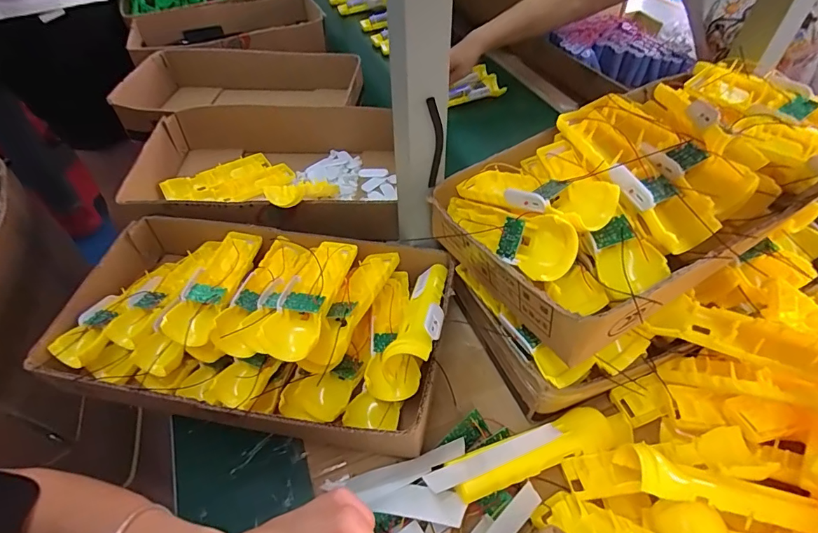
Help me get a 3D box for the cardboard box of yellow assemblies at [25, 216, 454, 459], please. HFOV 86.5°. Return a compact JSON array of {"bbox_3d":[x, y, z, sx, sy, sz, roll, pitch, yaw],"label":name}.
[{"bbox_3d":[-0.168,0.048,0.475,0.408,0.125,0.224,8,50,9],"label":"cardboard box of yellow assemblies"}]

